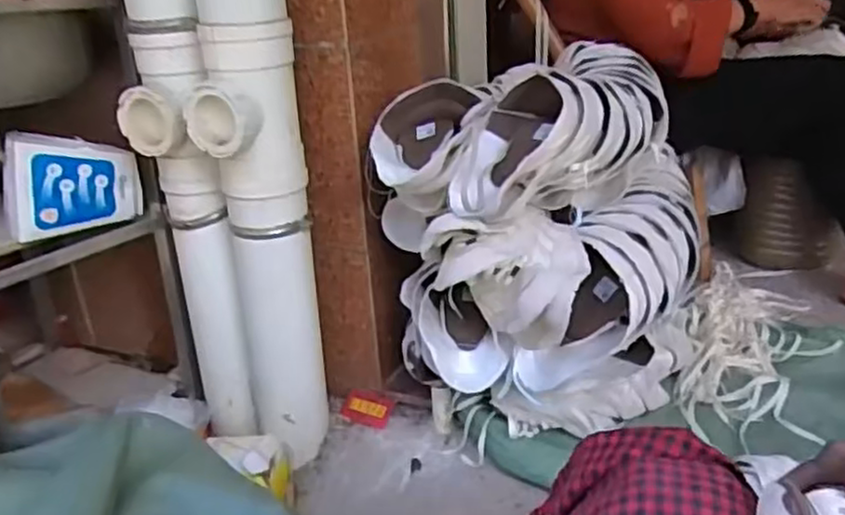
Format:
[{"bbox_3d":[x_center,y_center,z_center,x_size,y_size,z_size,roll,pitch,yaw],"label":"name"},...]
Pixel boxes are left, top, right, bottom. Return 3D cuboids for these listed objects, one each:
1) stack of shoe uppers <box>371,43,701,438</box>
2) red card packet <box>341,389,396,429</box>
[{"bbox_3d":[0.177,-0.026,1.025,0.403,0.440,0.405,16,31,36],"label":"stack of shoe uppers"},{"bbox_3d":[-0.090,0.246,1.158,0.085,0.009,0.053,12,55,24],"label":"red card packet"}]

